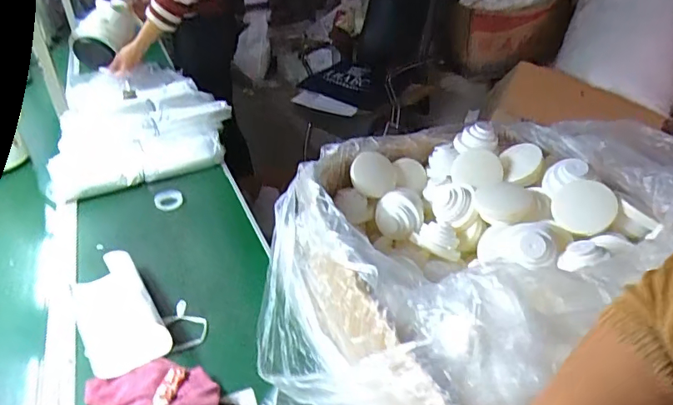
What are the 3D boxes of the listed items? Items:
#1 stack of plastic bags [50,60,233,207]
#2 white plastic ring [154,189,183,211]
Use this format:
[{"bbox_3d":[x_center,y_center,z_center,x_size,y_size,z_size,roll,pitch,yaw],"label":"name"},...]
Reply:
[{"bbox_3d":[-0.556,-0.261,1.381,0.427,0.094,0.724,-15,35,-15],"label":"stack of plastic bags"},{"bbox_3d":[-0.370,-0.007,1.069,0.059,0.015,0.068,-18,36,-19],"label":"white plastic ring"}]

